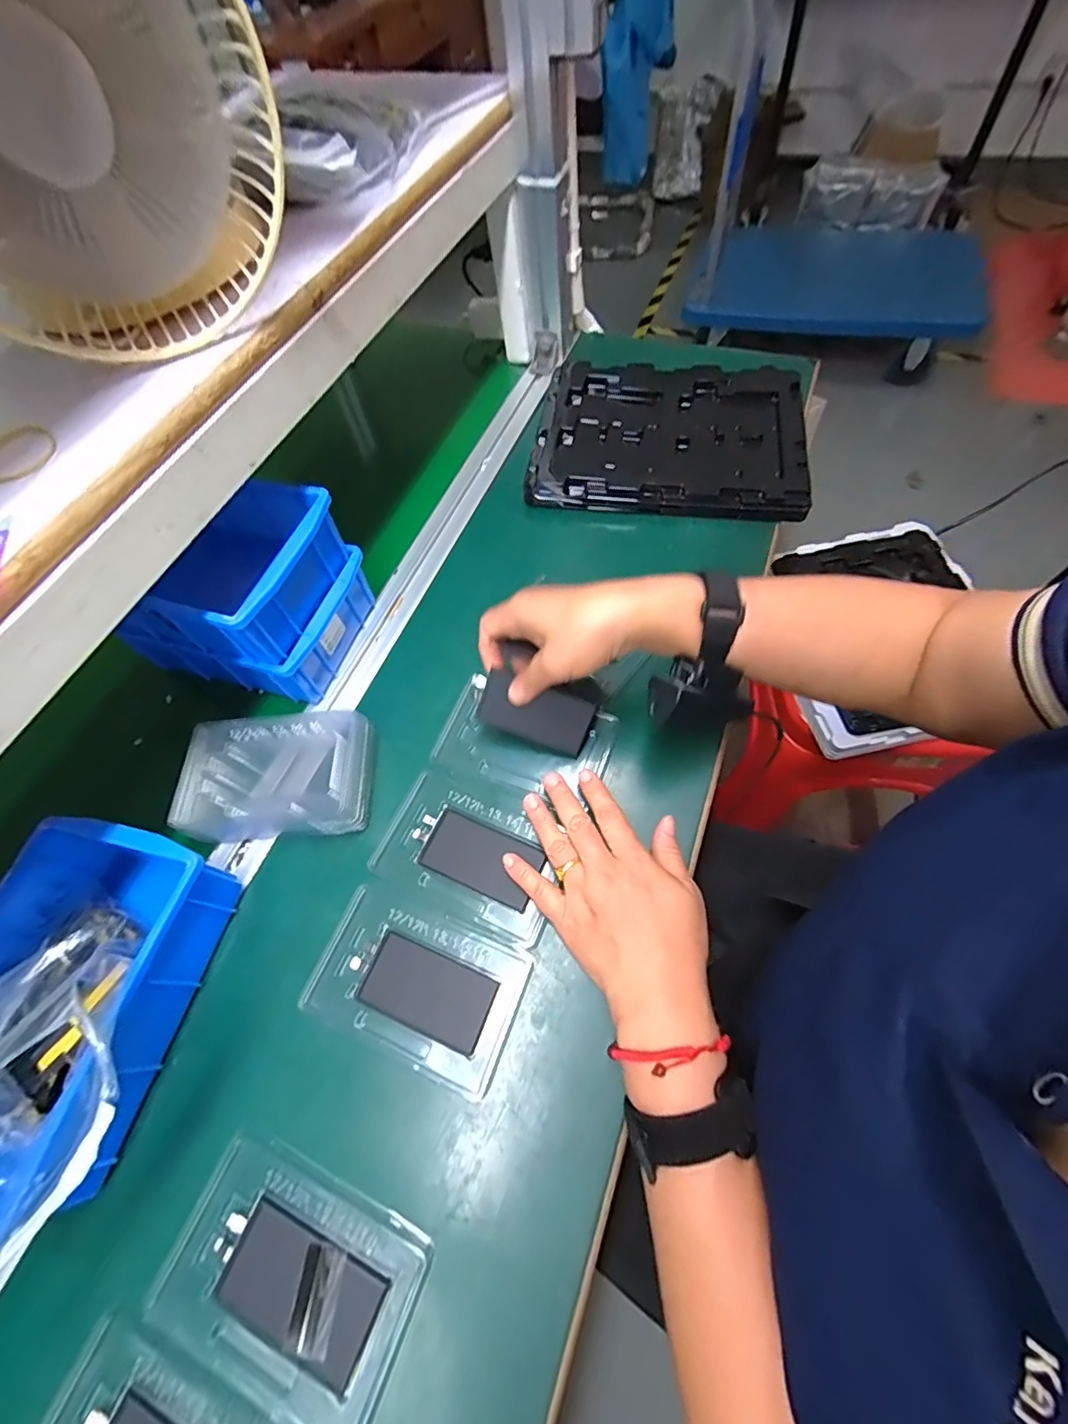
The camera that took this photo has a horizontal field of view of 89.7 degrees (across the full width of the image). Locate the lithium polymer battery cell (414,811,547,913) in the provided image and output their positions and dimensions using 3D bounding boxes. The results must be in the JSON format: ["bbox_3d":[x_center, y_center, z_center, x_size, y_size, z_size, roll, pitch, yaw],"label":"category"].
[{"bbox_3d":[-0.038,0.102,0.382,0.082,0.008,0.045,22,64,11],"label":"lithium polymer battery cell"}]

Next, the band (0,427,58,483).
[{"bbox_3d":[-0.269,-0.135,0.282,0.036,0.006,0.043,14,64,13],"label":"band"}]

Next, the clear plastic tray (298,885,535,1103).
[{"bbox_3d":[-0.076,0.173,0.346,0.131,0.005,0.084,18,65,15],"label":"clear plastic tray"}]

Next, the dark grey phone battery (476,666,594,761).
[{"bbox_3d":[0.002,0.000,0.406,0.084,0.004,0.044,23,97,-5],"label":"dark grey phone battery"}]

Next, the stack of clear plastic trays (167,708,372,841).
[{"bbox_3d":[-0.196,0.046,0.409,0.136,0.030,0.088,-4,61,4],"label":"stack of clear plastic trays"}]

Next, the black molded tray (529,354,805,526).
[{"bbox_3d":[0.145,-0.306,0.584,0.273,0.036,0.231,7,62,10],"label":"black molded tray"}]

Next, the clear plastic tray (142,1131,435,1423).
[{"bbox_3d":[-0.129,0.302,0.286,0.130,0.012,0.088,18,65,15],"label":"clear plastic tray"}]

